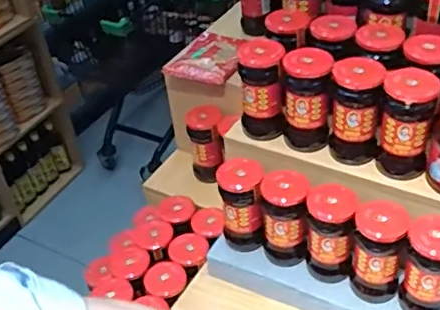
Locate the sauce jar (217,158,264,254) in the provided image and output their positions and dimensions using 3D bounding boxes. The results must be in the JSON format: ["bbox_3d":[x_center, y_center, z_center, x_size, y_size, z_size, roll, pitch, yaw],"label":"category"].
[{"bbox_3d":[0.034,0.076,0.851,0.060,0.132,0.061,-4,40,4],"label":"sauce jar"}]

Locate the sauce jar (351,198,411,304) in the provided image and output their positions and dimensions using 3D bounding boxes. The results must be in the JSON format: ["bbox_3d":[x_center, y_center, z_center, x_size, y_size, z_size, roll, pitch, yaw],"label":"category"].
[{"bbox_3d":[0.213,0.131,0.766,0.064,0.142,0.066,-4,40,4],"label":"sauce jar"}]

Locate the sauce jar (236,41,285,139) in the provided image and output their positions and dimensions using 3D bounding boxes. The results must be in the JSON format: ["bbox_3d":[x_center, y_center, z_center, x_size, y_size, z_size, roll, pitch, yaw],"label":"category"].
[{"bbox_3d":[0.062,-0.097,0.830,0.062,0.146,0.070,0,40,9],"label":"sauce jar"}]

